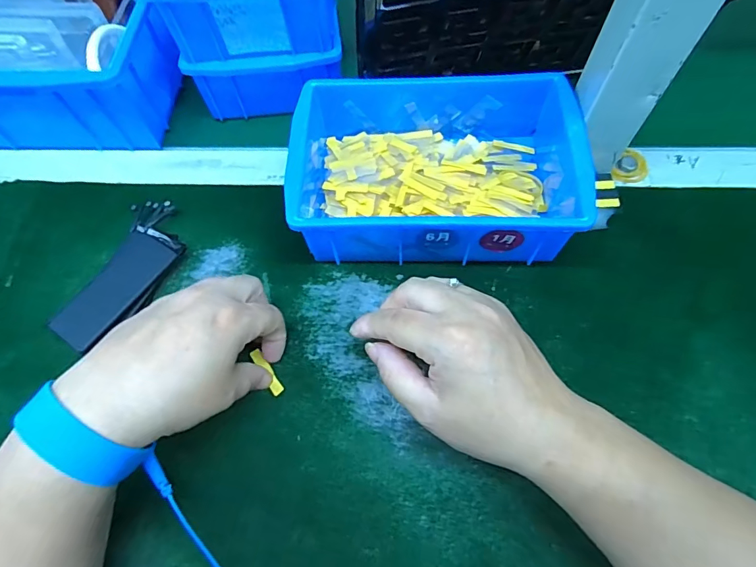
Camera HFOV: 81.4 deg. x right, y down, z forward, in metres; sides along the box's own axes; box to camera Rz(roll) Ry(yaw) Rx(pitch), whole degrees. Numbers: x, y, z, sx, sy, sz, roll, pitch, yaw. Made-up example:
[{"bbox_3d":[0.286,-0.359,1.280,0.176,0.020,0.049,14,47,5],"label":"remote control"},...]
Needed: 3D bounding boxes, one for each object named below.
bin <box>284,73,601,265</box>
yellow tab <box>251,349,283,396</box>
[{"bbox_3d":[0.041,-0.084,0.333,0.197,0.069,0.133,2,63,3],"label":"bin"},{"bbox_3d":[-0.076,0.060,0.300,0.009,0.004,0.036,-36,67,-15],"label":"yellow tab"}]

